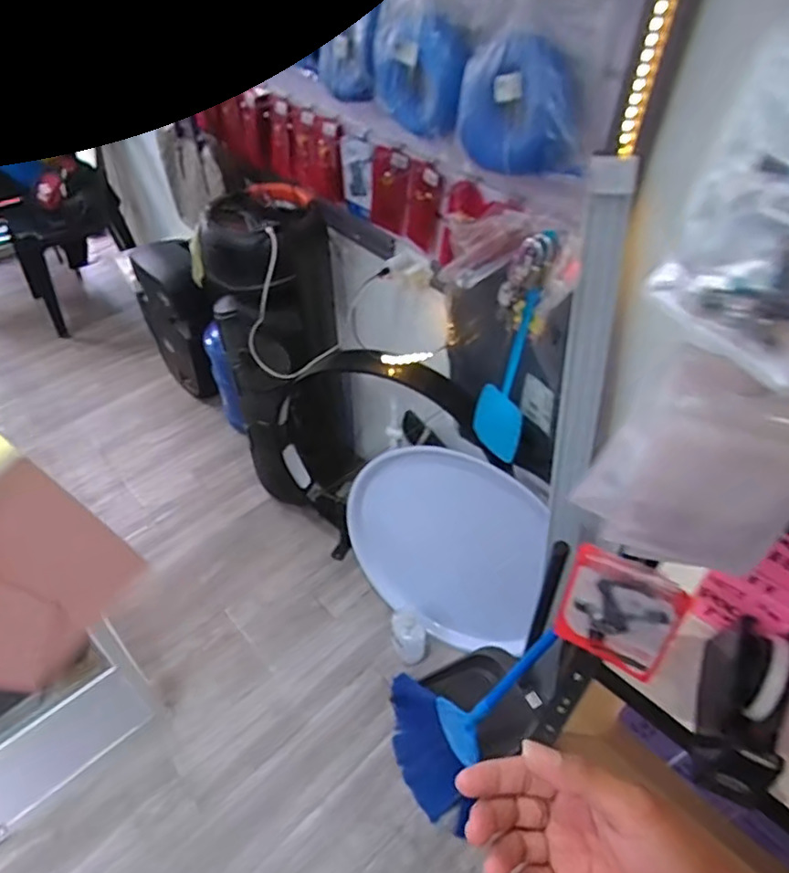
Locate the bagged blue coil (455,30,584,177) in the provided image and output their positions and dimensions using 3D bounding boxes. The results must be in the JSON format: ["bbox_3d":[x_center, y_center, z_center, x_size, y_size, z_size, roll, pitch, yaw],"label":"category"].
[{"bbox_3d":[0.174,-0.440,0.792,0.204,0.157,0.038,36,56,28],"label":"bagged blue coil"}]

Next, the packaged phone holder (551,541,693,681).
[{"bbox_3d":[0.215,0.174,0.574,0.104,0.157,0.019,27,52,22],"label":"packaged phone holder"}]

